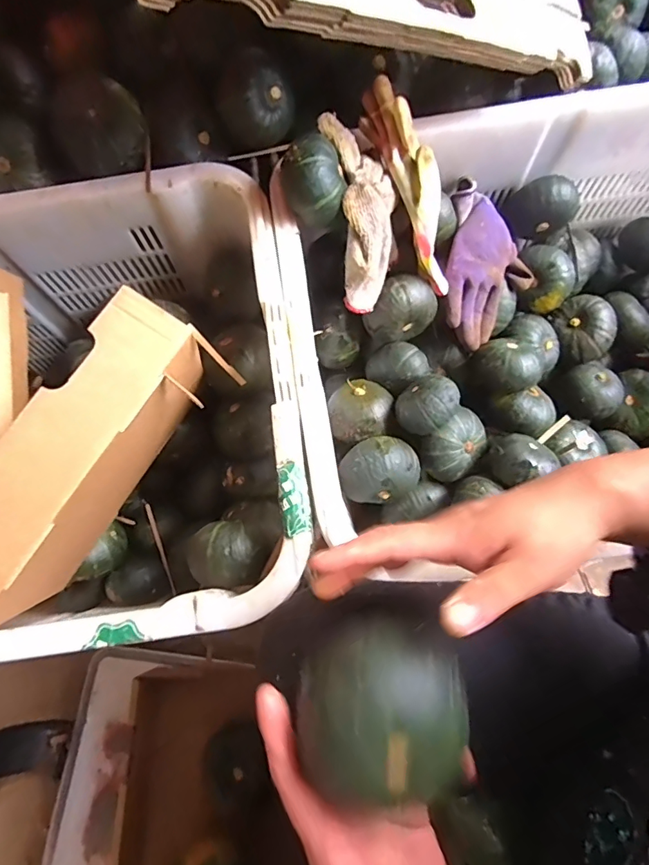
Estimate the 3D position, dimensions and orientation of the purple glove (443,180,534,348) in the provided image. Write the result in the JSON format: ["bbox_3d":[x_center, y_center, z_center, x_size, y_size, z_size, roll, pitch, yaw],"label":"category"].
[{"bbox_3d":[0.202,-0.199,0.562,0.116,0.077,0.181,9,74,4],"label":"purple glove"}]

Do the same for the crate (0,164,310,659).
[{"bbox_3d":[-0.363,-0.004,0.507,0.687,0.331,0.460,-9,73,-1],"label":"crate"}]

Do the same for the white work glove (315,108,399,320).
[{"bbox_3d":[0.041,-0.220,0.474,0.059,0.034,0.186,-9,109,-1],"label":"white work glove"}]

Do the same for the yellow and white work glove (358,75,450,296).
[{"bbox_3d":[0.090,-0.247,0.496,0.042,0.073,0.218,-27,110,-6],"label":"yellow and white work glove"}]

